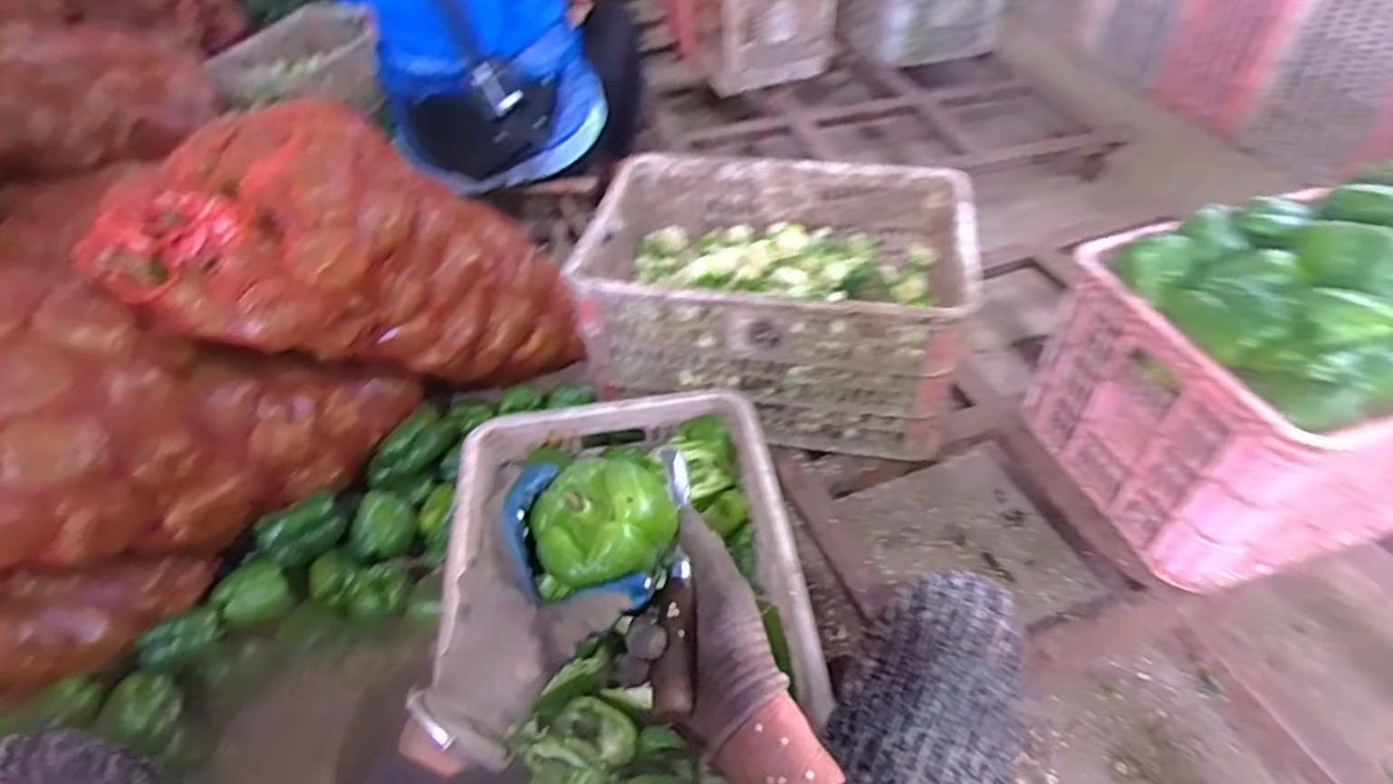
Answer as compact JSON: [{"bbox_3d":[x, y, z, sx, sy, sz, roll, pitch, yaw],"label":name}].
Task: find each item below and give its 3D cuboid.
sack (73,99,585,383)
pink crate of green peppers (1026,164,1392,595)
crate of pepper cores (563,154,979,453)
[{"bbox_3d":[-0.462,-0.206,1.092,0.290,0.714,0.322,34,103,32],"label":"sack"},{"bbox_3d":[0.737,-0.036,0.858,0.455,0.351,0.322,-13,46,-6],"label":"pink crate of green peppers"},{"bbox_3d":[0.116,-0.149,1.076,0.518,0.258,0.355,6,47,12],"label":"crate of pepper cores"}]

